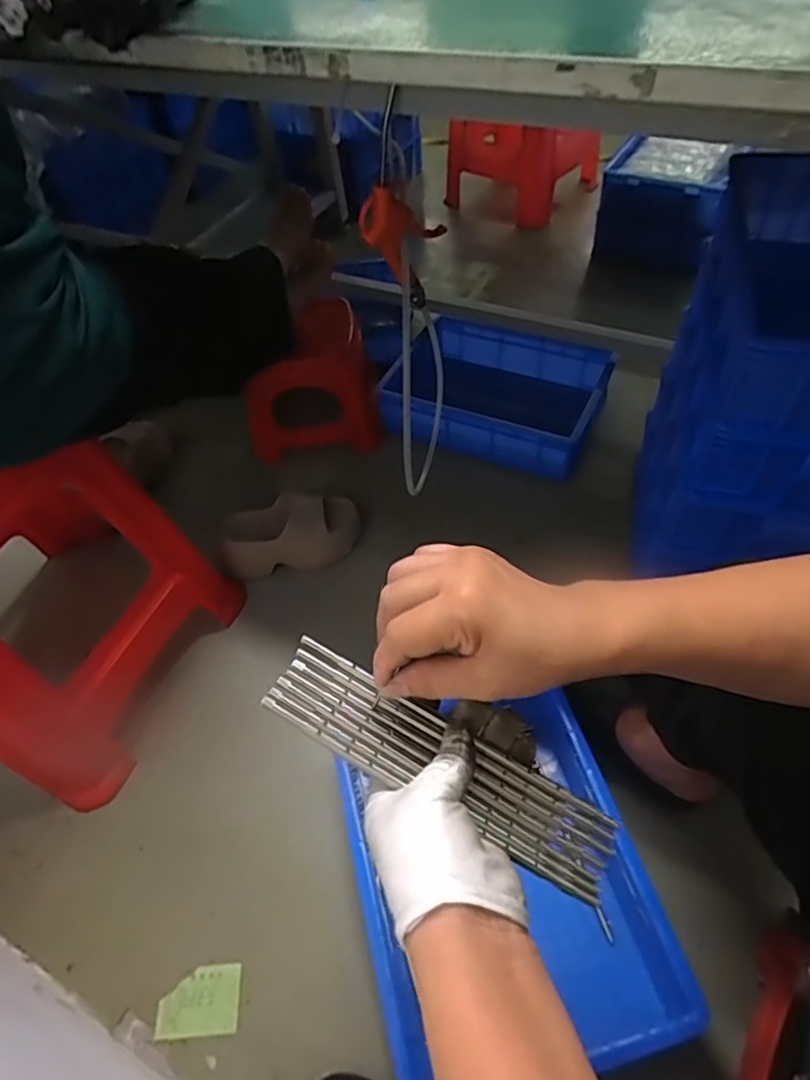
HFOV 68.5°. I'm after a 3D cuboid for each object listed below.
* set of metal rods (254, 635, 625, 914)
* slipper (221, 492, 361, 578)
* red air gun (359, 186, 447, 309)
[{"bbox_3d":[0.025,0.133,0.350,0.220,0.015,0.052,30,58,1],"label":"set of metal rods"},{"bbox_3d":[-0.193,-0.021,1.006,0.219,0.095,0.113,-6,52,0],"label":"slipper"},{"bbox_3d":[0.005,-0.337,0.669,0.078,0.145,0.028,-39,55,6],"label":"red air gun"}]

